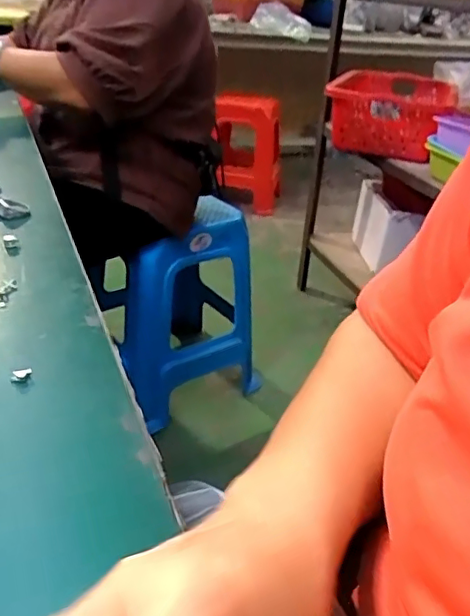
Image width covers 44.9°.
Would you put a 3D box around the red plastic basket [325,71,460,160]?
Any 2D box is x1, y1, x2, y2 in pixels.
[{"bbox_3d":[0.437,-0.524,1.519,0.273,0.151,0.460,17,31,20],"label":"red plastic basket"}]

